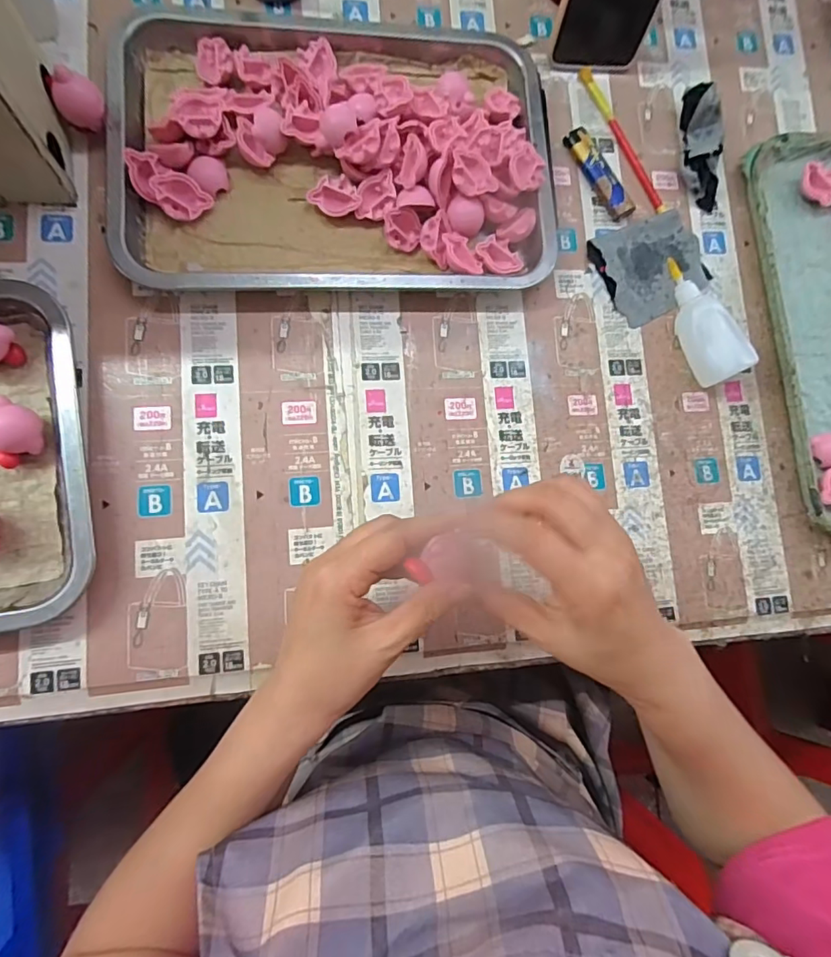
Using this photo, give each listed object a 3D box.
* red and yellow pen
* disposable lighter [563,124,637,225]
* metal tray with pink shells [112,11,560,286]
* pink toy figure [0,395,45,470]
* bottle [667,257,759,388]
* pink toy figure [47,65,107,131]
[{"bbox_3d":[0.174,-0.283,0.431,0.011,0.006,0.137,-27,89,-10],"label":"red and yellow pen"},{"bbox_3d":[0.150,-0.247,0.417,0.017,0.009,0.080,-31,90,-10],"label":"disposable lighter"},{"bbox_3d":[-0.055,-0.244,0.374,0.309,0.035,0.222,-4,85,-9],"label":"metal tray with pink shells"},{"bbox_3d":[-0.246,-0.027,0.314,0.032,0.026,0.035,41,80,-3],"label":"pink toy figure"},{"bbox_3d":[0.221,-0.123,0.405,0.039,0.028,0.098,-32,90,-10],"label":"bottle"},{"bbox_3d":[-0.225,-0.253,0.349,0.028,0.035,0.028,1,84,-8],"label":"pink toy figure"}]

